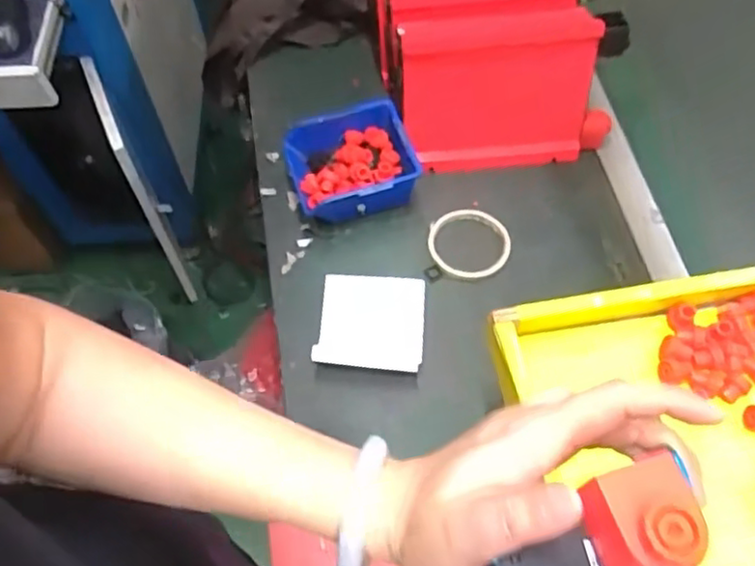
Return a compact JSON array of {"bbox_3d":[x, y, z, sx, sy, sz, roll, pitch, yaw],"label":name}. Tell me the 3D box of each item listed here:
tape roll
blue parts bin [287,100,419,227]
[{"bbox_3d":[0.099,-0.045,0.736,0.086,0.017,0.086,-1,60,1],"label":"tape roll"},{"bbox_3d":[-0.028,-0.131,0.763,0.137,0.063,0.121,-16,61,-8],"label":"blue parts bin"}]

